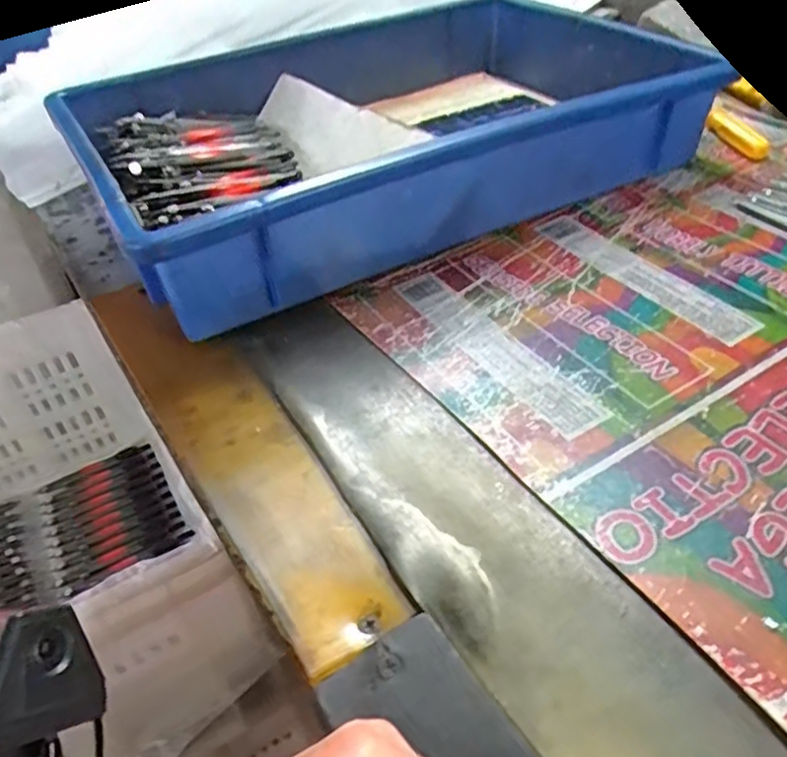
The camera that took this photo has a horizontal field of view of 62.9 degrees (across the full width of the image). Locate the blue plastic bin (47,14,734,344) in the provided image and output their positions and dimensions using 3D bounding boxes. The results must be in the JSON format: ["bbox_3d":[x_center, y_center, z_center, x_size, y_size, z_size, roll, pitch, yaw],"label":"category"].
[{"bbox_3d":[-0.003,-0.198,0.488,0.430,0.085,0.293,-26,46,-21],"label":"blue plastic bin"}]

